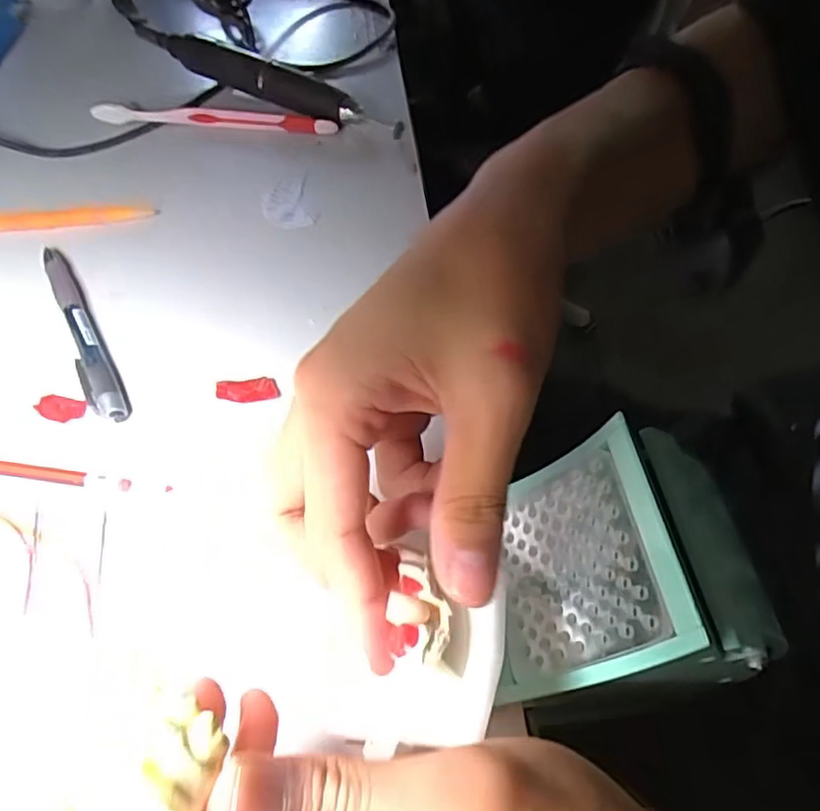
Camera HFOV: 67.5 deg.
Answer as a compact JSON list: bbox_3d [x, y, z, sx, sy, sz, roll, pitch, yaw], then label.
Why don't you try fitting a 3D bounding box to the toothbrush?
[{"bbox_3d":[-0.138,-0.201,0.427,0.176,0.011,0.013,6,57,6],"label":"toothbrush"}]

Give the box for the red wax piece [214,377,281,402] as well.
[{"bbox_3d":[-0.078,-0.008,0.295,0.029,0.004,0.014,-4,56,0],"label":"red wax piece"}]

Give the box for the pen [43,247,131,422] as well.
[{"bbox_3d":[-0.172,-0.040,0.317,0.017,0.009,0.132,-28,59,-16],"label":"pen"}]

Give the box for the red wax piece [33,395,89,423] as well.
[{"bbox_3d":[-0.169,0.001,0.295,0.025,0.004,0.014,10,57,9],"label":"red wax piece"}]

